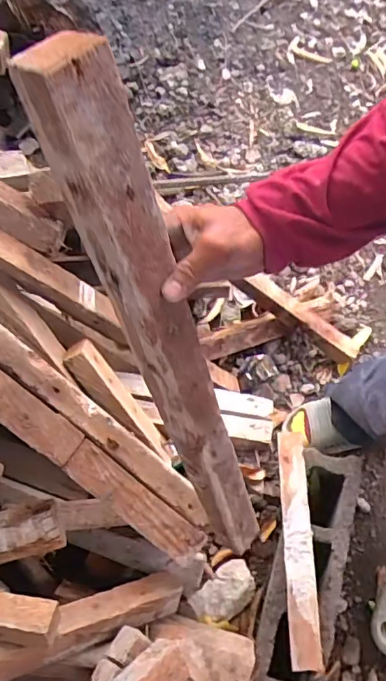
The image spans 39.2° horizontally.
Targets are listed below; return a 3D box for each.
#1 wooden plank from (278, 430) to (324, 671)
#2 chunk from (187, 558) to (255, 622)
[{"bbox_3d":[0.159,0.301,0.817,0.042,0.030,0.332,1,65,-1],"label":"wooden plank"},{"bbox_3d":[0.054,0.413,0.885,0.112,0.037,0.071,-40,72,-17],"label":"chunk"}]

